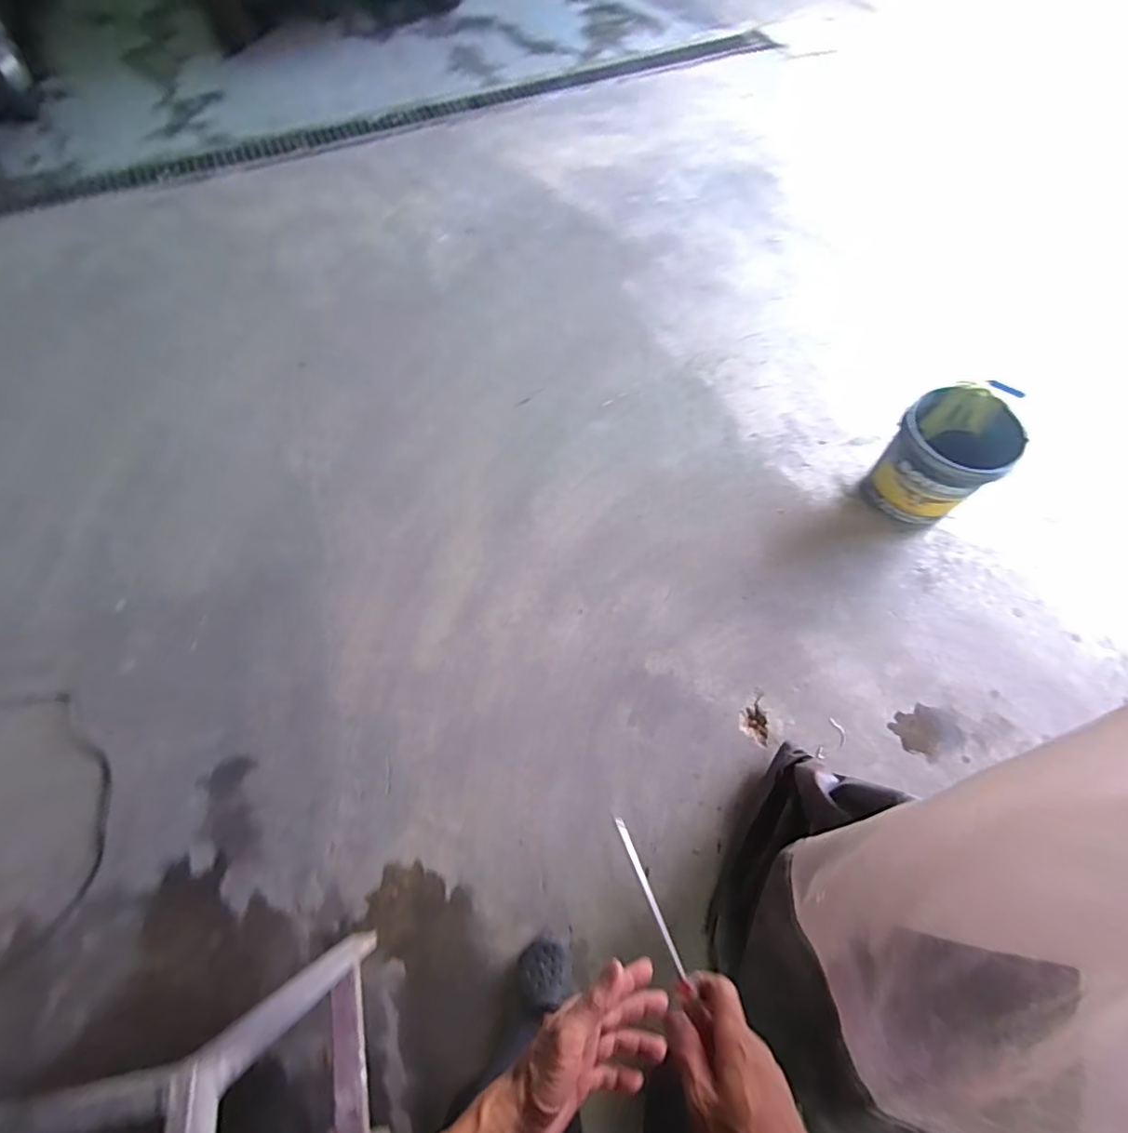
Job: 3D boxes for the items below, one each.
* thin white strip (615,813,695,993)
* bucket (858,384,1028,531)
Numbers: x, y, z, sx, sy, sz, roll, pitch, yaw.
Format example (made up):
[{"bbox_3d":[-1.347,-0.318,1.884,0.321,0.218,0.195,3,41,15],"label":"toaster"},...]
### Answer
[{"bbox_3d":[0.079,0.306,0.490,0.008,0.009,0.132,-20,66,-10],"label":"thin white strip"},{"bbox_3d":[1.093,-0.309,1.535,0.277,0.342,0.260,-1,64,1],"label":"bucket"}]

